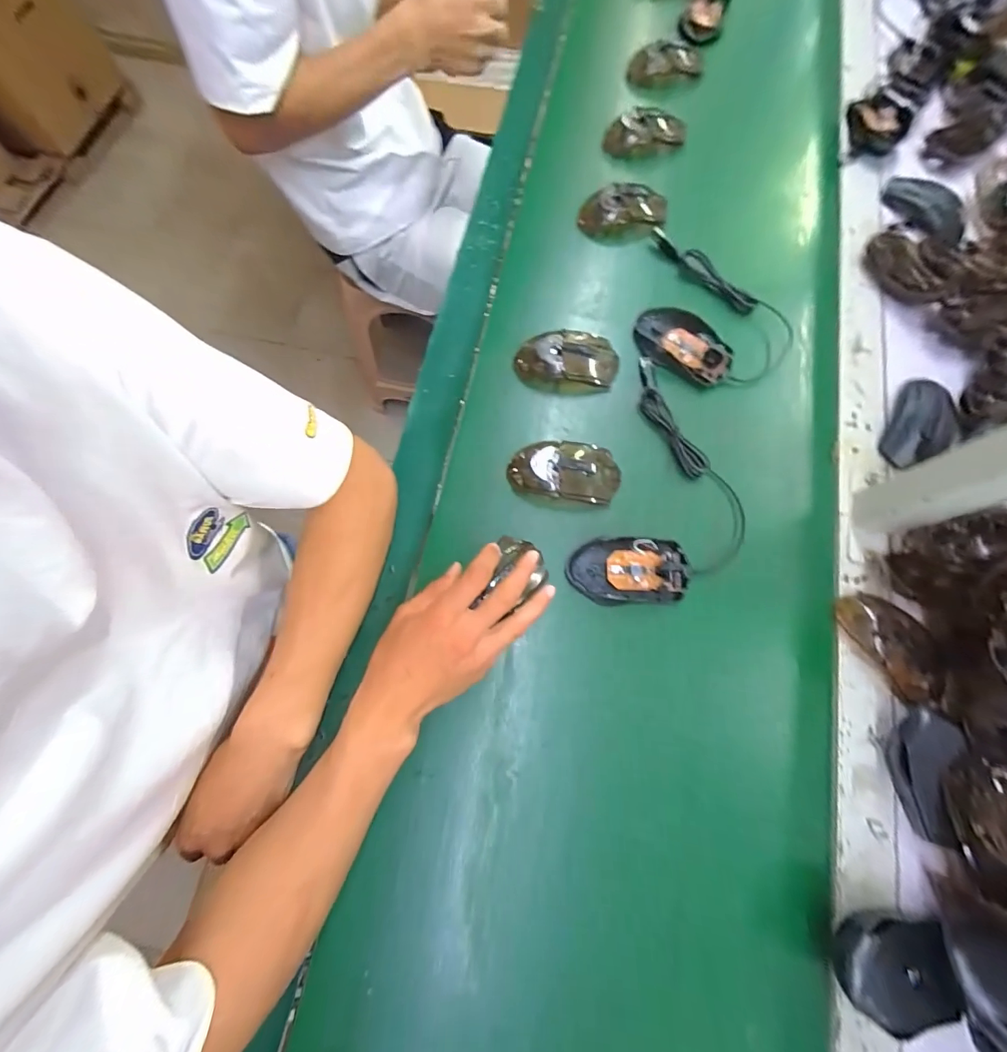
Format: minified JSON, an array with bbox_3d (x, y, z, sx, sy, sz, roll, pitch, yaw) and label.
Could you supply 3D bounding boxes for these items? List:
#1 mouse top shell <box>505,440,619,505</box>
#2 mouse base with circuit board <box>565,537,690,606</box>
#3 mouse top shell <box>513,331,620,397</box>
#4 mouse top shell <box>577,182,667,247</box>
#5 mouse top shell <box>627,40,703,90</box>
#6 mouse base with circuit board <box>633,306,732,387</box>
[{"bbox_3d":[0.061,-0.053,0.436,0.108,0.027,0.059,2,73,0],"label":"mouse top shell"},{"bbox_3d":[0.117,0.042,0.413,0.110,0.021,0.061,-3,73,-2],"label":"mouse base with circuit board"},{"bbox_3d":[0.068,-0.175,0.469,0.107,0.029,0.061,-5,73,-2],"label":"mouse top shell"},{"bbox_3d":[0.148,-0.373,0.528,0.110,0.033,0.060,-5,73,-2],"label":"mouse top shell"},{"bbox_3d":[0.222,-0.638,0.608,0.098,0.034,0.049,-4,73,-2],"label":"mouse top shell"},{"bbox_3d":[0.199,-0.202,0.486,0.107,0.016,0.067,29,75,8],"label":"mouse base with circuit board"}]

